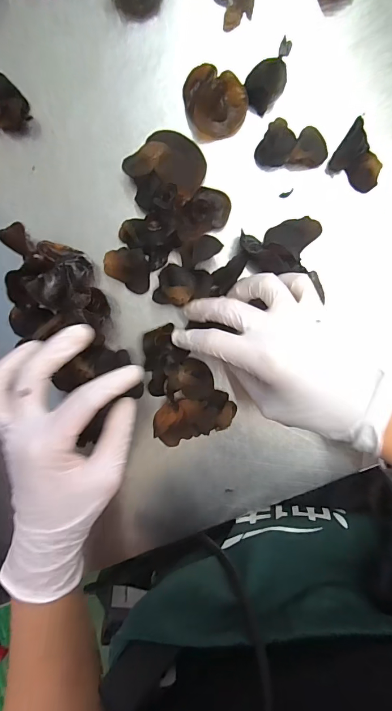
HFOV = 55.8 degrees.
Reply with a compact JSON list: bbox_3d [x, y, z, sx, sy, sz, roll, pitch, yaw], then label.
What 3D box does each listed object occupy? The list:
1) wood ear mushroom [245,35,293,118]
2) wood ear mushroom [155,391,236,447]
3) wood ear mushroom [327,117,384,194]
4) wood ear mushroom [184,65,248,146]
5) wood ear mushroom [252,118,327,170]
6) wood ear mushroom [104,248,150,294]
[{"bbox_3d":[0.058,-0.217,0.286,0.026,0.006,0.054,33,96,-1],"label":"wood ear mushroom"},{"bbox_3d":[0.000,0.051,0.296,0.068,0.024,0.036,-13,96,-17],"label":"wood ear mushroom"},{"bbox_3d":[0.128,-0.152,0.284,0.039,0.014,0.039,32,96,-1],"label":"wood ear mushroom"},{"bbox_3d":[0.016,-0.192,0.282,0.047,0.019,0.046,0,96,2],"label":"wood ear mushroom"},{"bbox_3d":[0.074,-0.161,0.283,0.054,0.022,0.028,3,96,2],"label":"wood ear mushroom"},{"bbox_3d":[-0.055,-0.069,0.294,0.035,0.016,0.032,12,96,1],"label":"wood ear mushroom"}]

